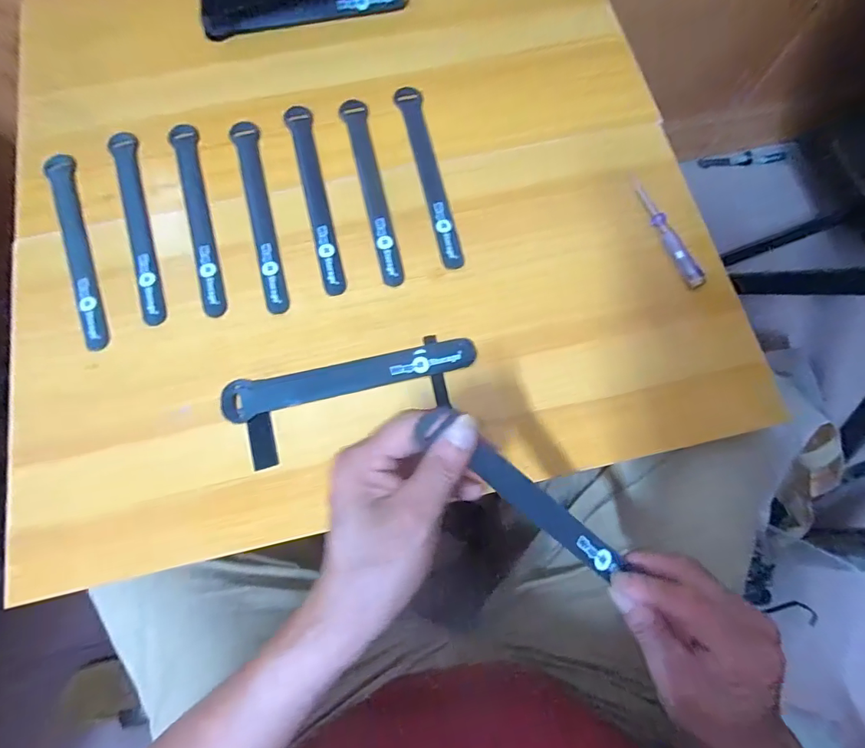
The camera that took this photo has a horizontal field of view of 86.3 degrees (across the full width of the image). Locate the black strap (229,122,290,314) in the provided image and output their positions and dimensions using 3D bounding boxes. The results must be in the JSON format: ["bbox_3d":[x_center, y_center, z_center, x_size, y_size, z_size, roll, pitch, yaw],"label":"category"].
[{"bbox_3d":[-0.152,-0.144,0.411,0.024,0.006,0.198,-16,75,-5],"label":"black strap"}]

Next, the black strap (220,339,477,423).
[{"bbox_3d":[-0.065,0.003,0.369,0.199,0.006,0.031,-11,75,-3],"label":"black strap"}]

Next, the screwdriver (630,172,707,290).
[{"bbox_3d":[0.201,-0.128,0.401,0.013,0.010,0.119,-21,76,-6],"label":"screwdriver"}]

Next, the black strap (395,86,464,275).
[{"bbox_3d":[-0.003,-0.184,0.421,0.023,0.005,0.195,-12,75,-4],"label":"black strap"}]

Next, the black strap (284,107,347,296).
[{"bbox_3d":[-0.103,-0.158,0.412,0.022,0.008,0.190,-14,75,-7],"label":"black strap"}]

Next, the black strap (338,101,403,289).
[{"bbox_3d":[-0.055,-0.167,0.415,0.023,0.004,0.192,-12,75,-4],"label":"black strap"}]

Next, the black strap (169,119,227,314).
[{"bbox_3d":[-0.207,-0.142,0.408,0.022,0.004,0.202,-17,75,-5],"label":"black strap"}]

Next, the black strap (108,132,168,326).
[{"bbox_3d":[-0.259,-0.134,0.405,0.021,0.004,0.199,-18,75,-5],"label":"black strap"}]

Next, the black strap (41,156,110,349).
[{"bbox_3d":[-0.307,-0.109,0.400,0.021,0.008,0.197,-22,76,-6],"label":"black strap"}]

